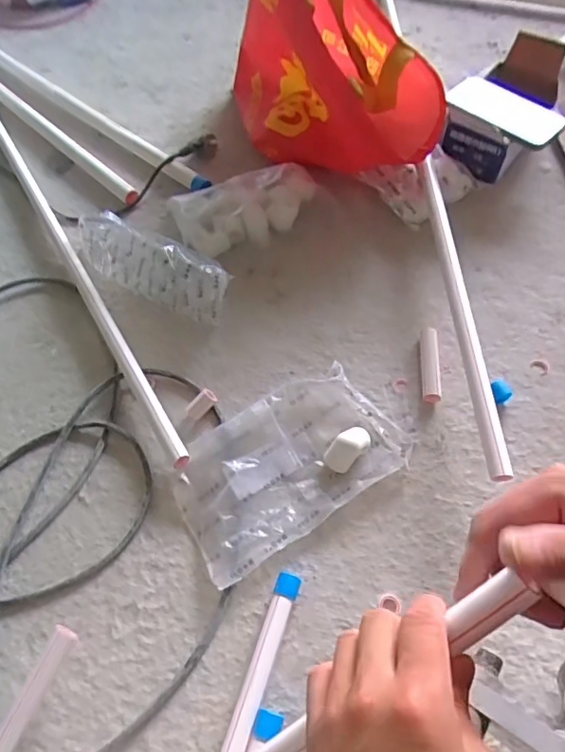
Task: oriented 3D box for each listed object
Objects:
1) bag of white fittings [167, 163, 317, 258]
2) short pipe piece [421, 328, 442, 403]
[{"bbox_3d":[-0.054,-0.235,0.750,0.206,0.031,0.118,-11,73,2],"label":"bag of white fittings"},{"bbox_3d":[0.171,-0.013,0.620,0.019,0.013,0.096,3,59,5],"label":"short pipe piece"}]

